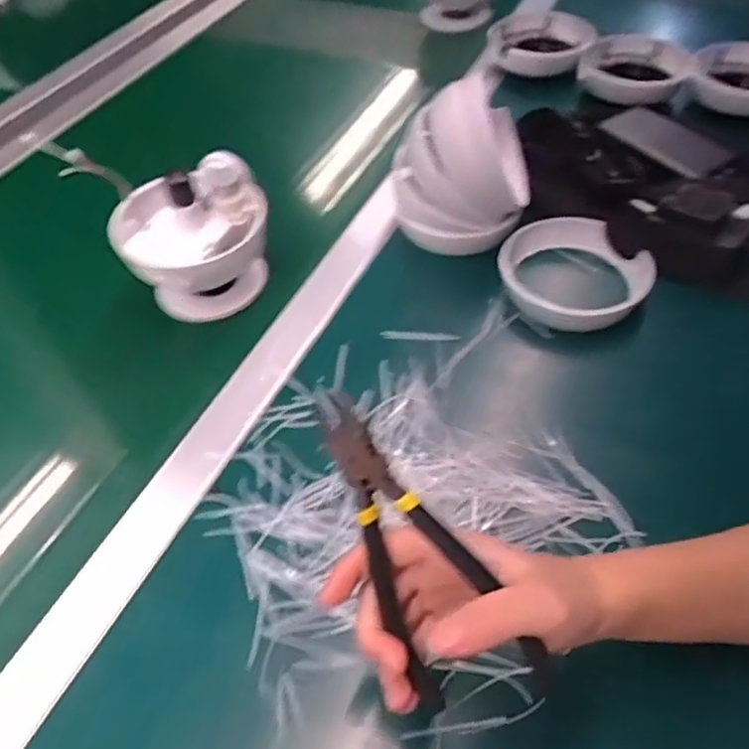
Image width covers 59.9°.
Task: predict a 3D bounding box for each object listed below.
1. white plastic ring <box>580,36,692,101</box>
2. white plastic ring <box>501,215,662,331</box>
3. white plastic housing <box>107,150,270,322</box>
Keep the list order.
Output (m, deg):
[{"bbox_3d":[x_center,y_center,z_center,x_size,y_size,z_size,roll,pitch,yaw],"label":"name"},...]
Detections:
[{"bbox_3d":[0.295,-0.349,0.735,0.119,0.032,0.117,15,53,18],"label":"white plastic ring"},{"bbox_3d":[0.163,-0.084,0.542,0.114,0.041,0.110,-3,50,4],"label":"white plastic ring"},{"bbox_3d":[-0.145,-0.110,0.536,0.120,0.103,0.095,-24,52,-14],"label":"white plastic housing"}]

